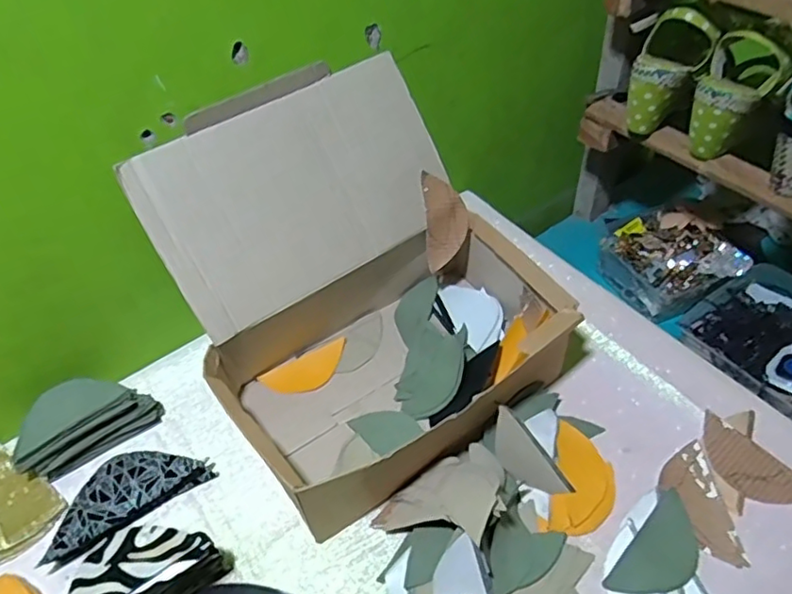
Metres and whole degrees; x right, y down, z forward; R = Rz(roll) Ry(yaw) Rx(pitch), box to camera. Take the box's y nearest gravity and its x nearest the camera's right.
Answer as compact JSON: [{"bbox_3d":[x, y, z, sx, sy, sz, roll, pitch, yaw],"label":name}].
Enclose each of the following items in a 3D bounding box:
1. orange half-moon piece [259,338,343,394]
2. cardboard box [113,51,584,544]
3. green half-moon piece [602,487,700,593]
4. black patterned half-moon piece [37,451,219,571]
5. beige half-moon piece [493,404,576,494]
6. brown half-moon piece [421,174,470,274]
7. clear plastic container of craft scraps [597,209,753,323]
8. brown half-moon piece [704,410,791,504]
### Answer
[{"bbox_3d":[-0.098,0.084,0.680,0.101,0.006,0.046,-25,58,-19],"label":"orange half-moon piece"},{"bbox_3d":[-0.037,-0.017,0.603,0.333,0.243,0.322,-32,54,-20],"label":"cardboard box"},{"bbox_3d":[0.237,0.225,0.528,0.052,0.005,0.107,32,57,30],"label":"green half-moon piece"},{"bbox_3d":[-0.269,0.192,0.591,0.157,0.026,0.074,-33,53,-24],"label":"black patterned half-moon piece"},{"bbox_3d":[0.122,0.153,0.571,0.040,0.006,0.099,-38,91,13],"label":"beige half-moon piece"},{"bbox_3d":[0.058,-0.087,0.687,0.052,0.106,0.007,-9,9,-22],"label":"brown half-moon piece"},{"bbox_3d":[0.400,-0.060,0.882,0.152,0.072,0.178,-17,48,-11],"label":"clear plastic container of craft scraps"},{"bbox_3d":[0.335,0.162,0.569,0.050,0.013,0.107,-33,56,-22],"label":"brown half-moon piece"}]

